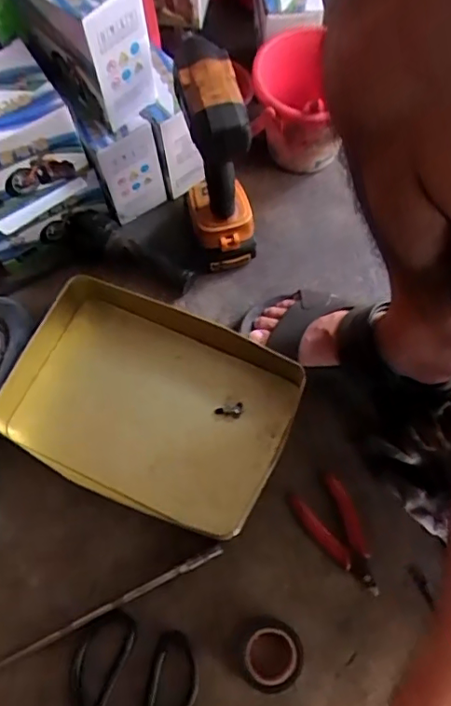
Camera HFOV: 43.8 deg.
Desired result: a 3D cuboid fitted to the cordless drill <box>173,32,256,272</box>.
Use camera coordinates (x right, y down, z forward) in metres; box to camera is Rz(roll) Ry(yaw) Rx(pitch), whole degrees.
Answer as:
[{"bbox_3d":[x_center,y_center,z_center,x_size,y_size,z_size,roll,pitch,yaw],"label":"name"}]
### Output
[{"bbox_3d":[-0.009,-0.214,0.639,0.071,0.242,0.151,-10,68,-2],"label":"cordless drill"}]

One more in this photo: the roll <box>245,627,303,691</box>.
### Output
[{"bbox_3d":[0.047,0.298,0.550,0.057,0.013,0.054,-1,68,2],"label":"roll"}]

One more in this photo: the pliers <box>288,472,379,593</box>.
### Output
[{"bbox_3d":[0.126,0.192,0.593,0.061,0.017,0.120,-30,70,-10],"label":"pliers"}]

